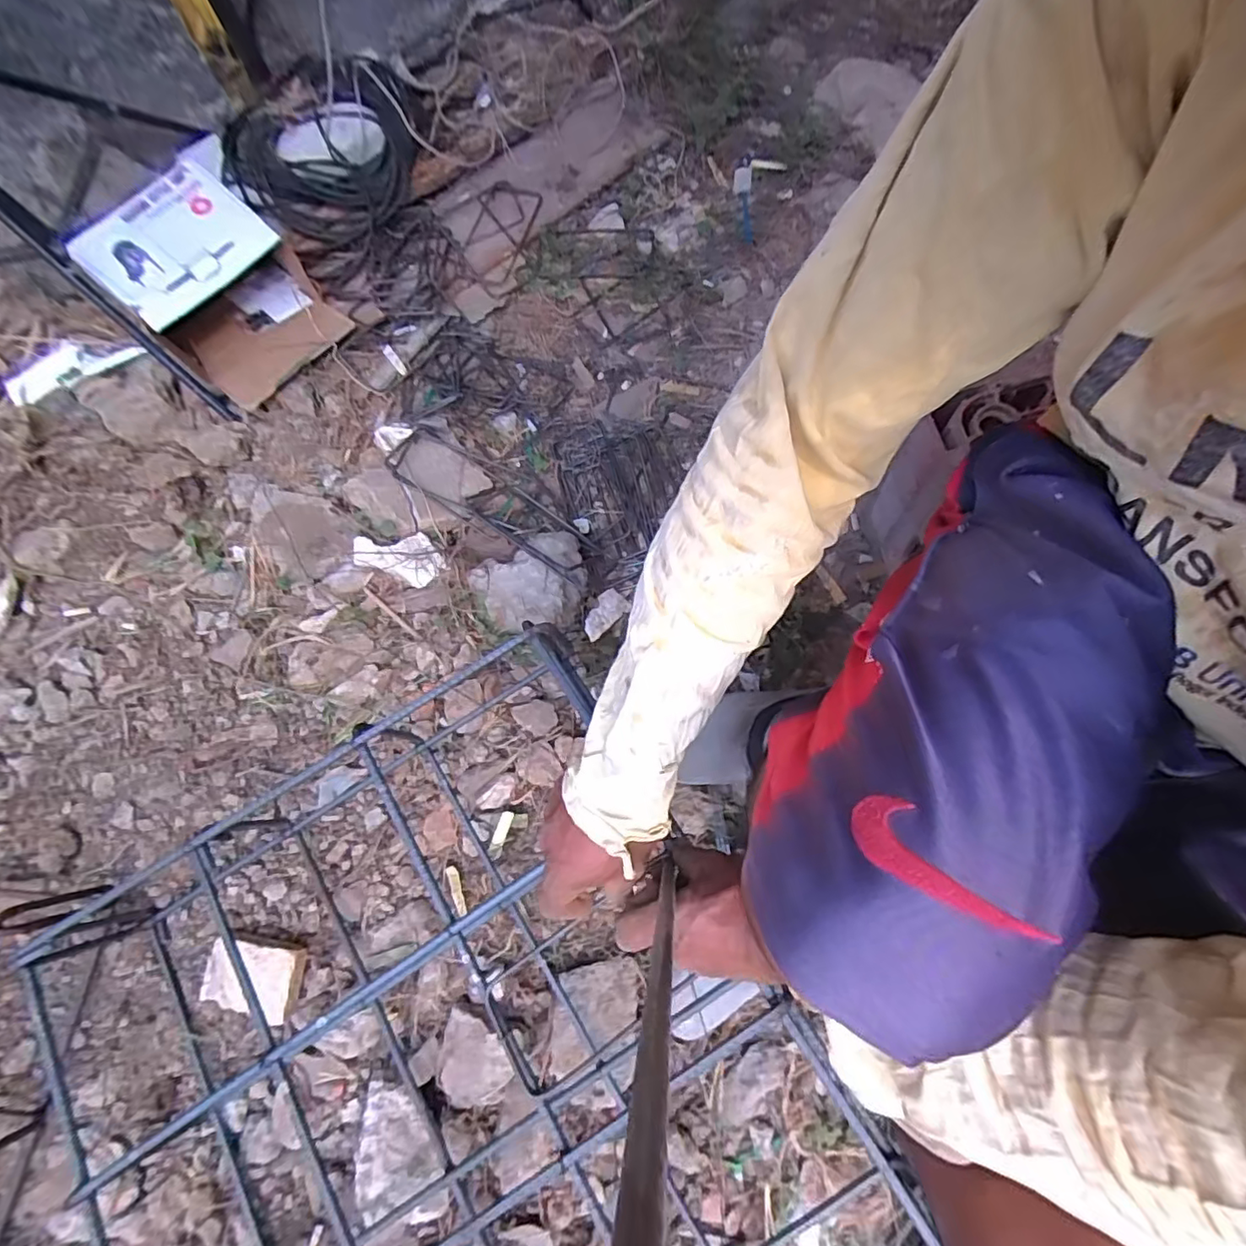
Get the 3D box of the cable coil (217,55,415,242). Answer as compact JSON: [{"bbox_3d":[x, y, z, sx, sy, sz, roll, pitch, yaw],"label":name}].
[{"bbox_3d":[-0.494,-0.787,0.949,0.298,0.117,0.277,-1,73,2],"label":"cable coil"}]

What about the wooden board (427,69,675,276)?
[{"bbox_3d":[-0.128,-0.786,1.009,0.182,0.029,0.443,43,81,15],"label":"wooden board"}]

